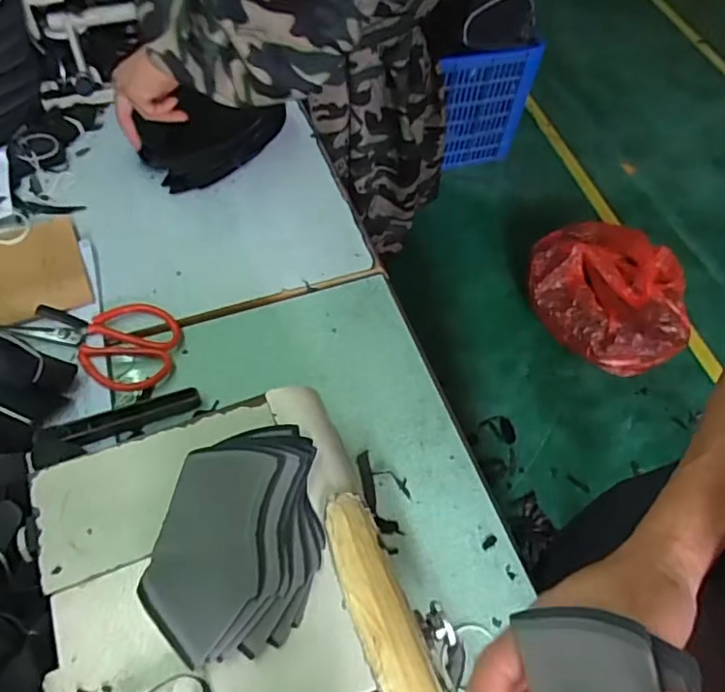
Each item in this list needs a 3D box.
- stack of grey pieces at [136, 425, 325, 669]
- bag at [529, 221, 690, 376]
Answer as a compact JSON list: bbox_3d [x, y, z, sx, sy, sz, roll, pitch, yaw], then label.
[{"bbox_3d":[-0.082,0.126,0.400,0.105,0.022,0.156,10,58,2],"label":"stack of grey pieces"},{"bbox_3d":[0.660,-0.138,1.559,0.324,0.193,0.435,-36,67,-23],"label":"bag"}]

